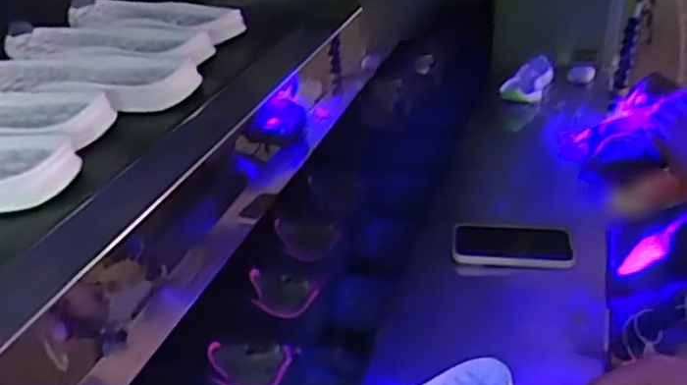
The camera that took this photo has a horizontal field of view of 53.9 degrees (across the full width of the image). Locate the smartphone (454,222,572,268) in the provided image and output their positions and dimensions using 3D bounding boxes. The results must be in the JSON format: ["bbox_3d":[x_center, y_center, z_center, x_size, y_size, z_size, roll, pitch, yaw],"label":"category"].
[{"bbox_3d":[0.222,0.068,0.890,0.152,0.017,0.078,4,35,7],"label":"smartphone"}]

